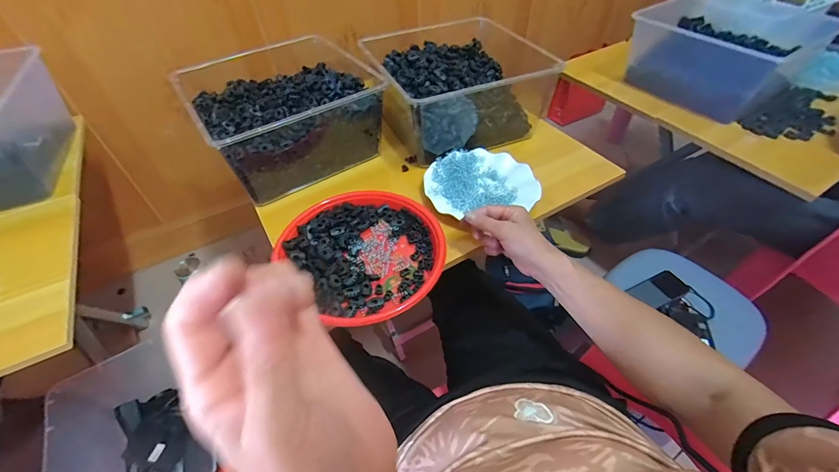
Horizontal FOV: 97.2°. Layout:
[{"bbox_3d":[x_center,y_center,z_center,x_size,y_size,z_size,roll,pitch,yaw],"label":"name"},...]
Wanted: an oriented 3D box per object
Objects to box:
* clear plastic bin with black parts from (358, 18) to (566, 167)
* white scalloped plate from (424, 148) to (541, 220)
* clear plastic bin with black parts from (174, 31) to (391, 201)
[{"bbox_3d":[0.063,-0.293,0.724,0.281,0.125,0.270,-19,51,-15],"label":"clear plastic bin with black parts"},{"bbox_3d":[0.099,-0.094,0.630,0.177,0.022,0.151,-9,49,-7],"label":"white scalloped plate"},{"bbox_3d":[-0.244,-0.227,0.685,0.284,0.135,0.278,-28,53,-22],"label":"clear plastic bin with black parts"}]

